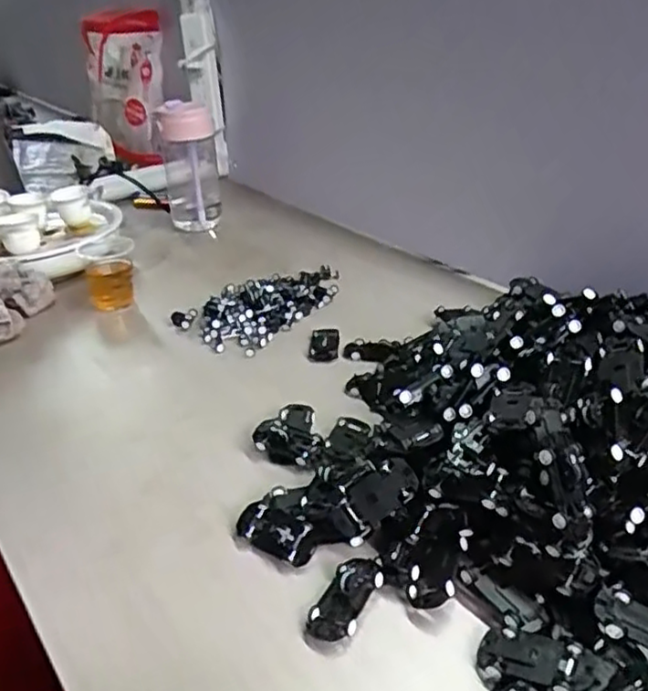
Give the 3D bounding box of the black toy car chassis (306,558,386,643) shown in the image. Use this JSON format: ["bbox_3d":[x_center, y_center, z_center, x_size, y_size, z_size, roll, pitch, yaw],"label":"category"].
[{"bbox_3d":[0.014,0.160,0.434,0.032,0.016,0.063,14,34,27],"label":"black toy car chassis"}]

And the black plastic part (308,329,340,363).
[{"bbox_3d":[-0.001,-0.001,0.723,0.032,0.006,0.059,-2,32,6],"label":"black plastic part"}]

